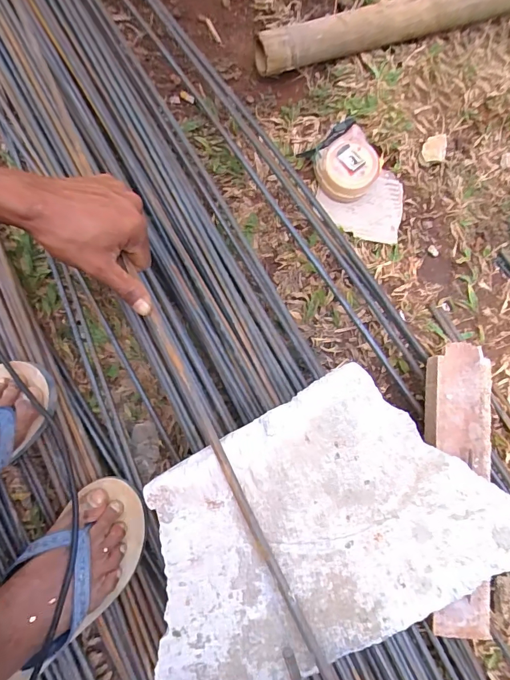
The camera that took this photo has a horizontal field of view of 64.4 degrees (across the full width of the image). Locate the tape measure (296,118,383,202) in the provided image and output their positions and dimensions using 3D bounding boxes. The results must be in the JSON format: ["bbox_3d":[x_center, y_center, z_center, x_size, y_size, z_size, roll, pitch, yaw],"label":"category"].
[{"bbox_3d":[0.116,-0.230,0.527,0.081,0.039,0.095,-35,83,-1],"label":"tape measure"}]

